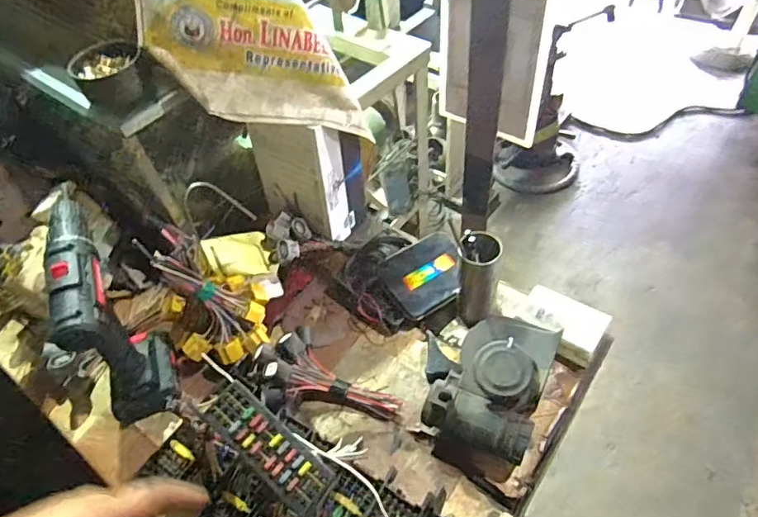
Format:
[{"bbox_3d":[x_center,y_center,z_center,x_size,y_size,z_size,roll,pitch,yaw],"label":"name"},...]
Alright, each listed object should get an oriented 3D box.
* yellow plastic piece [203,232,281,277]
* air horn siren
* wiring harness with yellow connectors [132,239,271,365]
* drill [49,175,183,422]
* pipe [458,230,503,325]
[{"bbox_3d":[-0.194,-0.007,0.708,0.101,0.016,0.075,-6,55,-47],"label":"yellow plastic piece"},{"bbox_3d":[0.111,0.134,0.565,0.143,0.088,0.149,16,53,18],"label":"air horn siren"},{"bbox_3d":[-0.200,0.046,0.607,0.113,0.133,0.118,-24,52,-14],"label":"wiring harness with yellow connectors"},{"bbox_3d":[-0.326,0.067,0.595,0.081,0.209,0.176,-28,53,-17],"label":"drill"},{"bbox_3d":[0.121,0.027,0.625,0.046,0.115,0.052,7,51,12],"label":"pipe"}]

